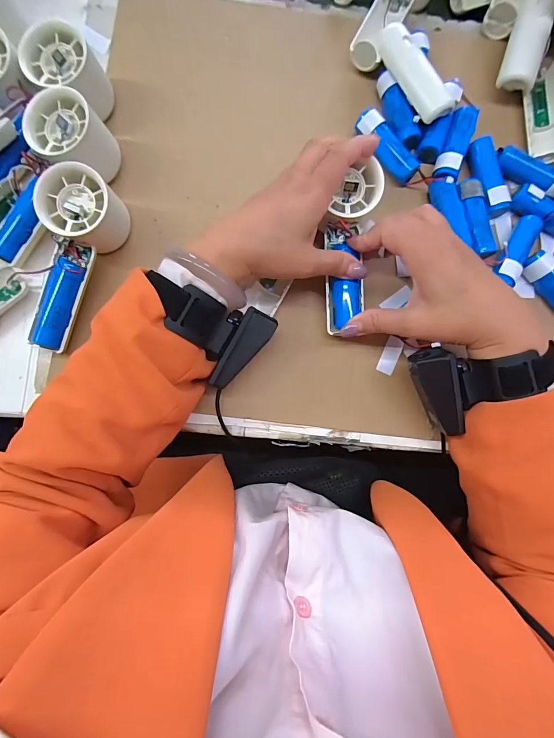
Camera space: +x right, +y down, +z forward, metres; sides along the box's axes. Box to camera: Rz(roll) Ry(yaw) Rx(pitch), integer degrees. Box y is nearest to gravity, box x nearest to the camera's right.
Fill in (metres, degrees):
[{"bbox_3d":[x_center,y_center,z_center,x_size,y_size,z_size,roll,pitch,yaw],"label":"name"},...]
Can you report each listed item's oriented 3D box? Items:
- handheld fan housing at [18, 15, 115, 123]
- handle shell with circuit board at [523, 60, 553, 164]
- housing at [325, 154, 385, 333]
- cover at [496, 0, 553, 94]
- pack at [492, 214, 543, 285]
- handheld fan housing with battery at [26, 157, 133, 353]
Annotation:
[{"bbox_3d":[-0.183,-0.258,0.318,0.058,0.053,0.056,0,84,-2],"label":"handheld fan housing"},{"bbox_3d":[0.260,-0.248,0.343,0.033,0.017,0.098,2,84,-1],"label":"handle shell with circuit board"},{"bbox_3d":[0.061,-0.102,0.307,0.039,0.022,0.140,7,96,-1],"label":"housing"},{"bbox_3d":[0.235,-0.311,0.335,0.031,0.030,0.087,11,101,-1],"label":"cover"},{"bbox_3d":[0.221,-0.109,0.329,0.021,0.021,0.068,31,84,2],"label":"pack"},{"bbox_3d":[-0.169,-0.088,0.299,0.056,0.056,0.143,9,84,-1],"label":"handheld fan housing with battery"}]

